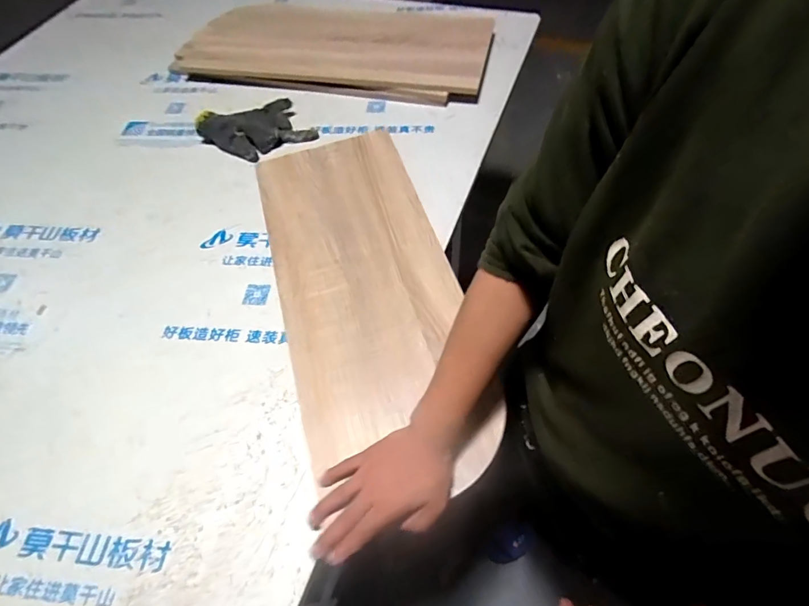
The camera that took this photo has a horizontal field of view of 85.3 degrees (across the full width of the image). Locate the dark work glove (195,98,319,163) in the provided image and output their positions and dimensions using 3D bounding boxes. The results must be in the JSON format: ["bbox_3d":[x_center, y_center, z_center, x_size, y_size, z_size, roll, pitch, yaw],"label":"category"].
[{"bbox_3d":[-0.268,-0.318,0.787,0.188,0.034,0.119,-22,59,-9],"label":"dark work glove"}]

